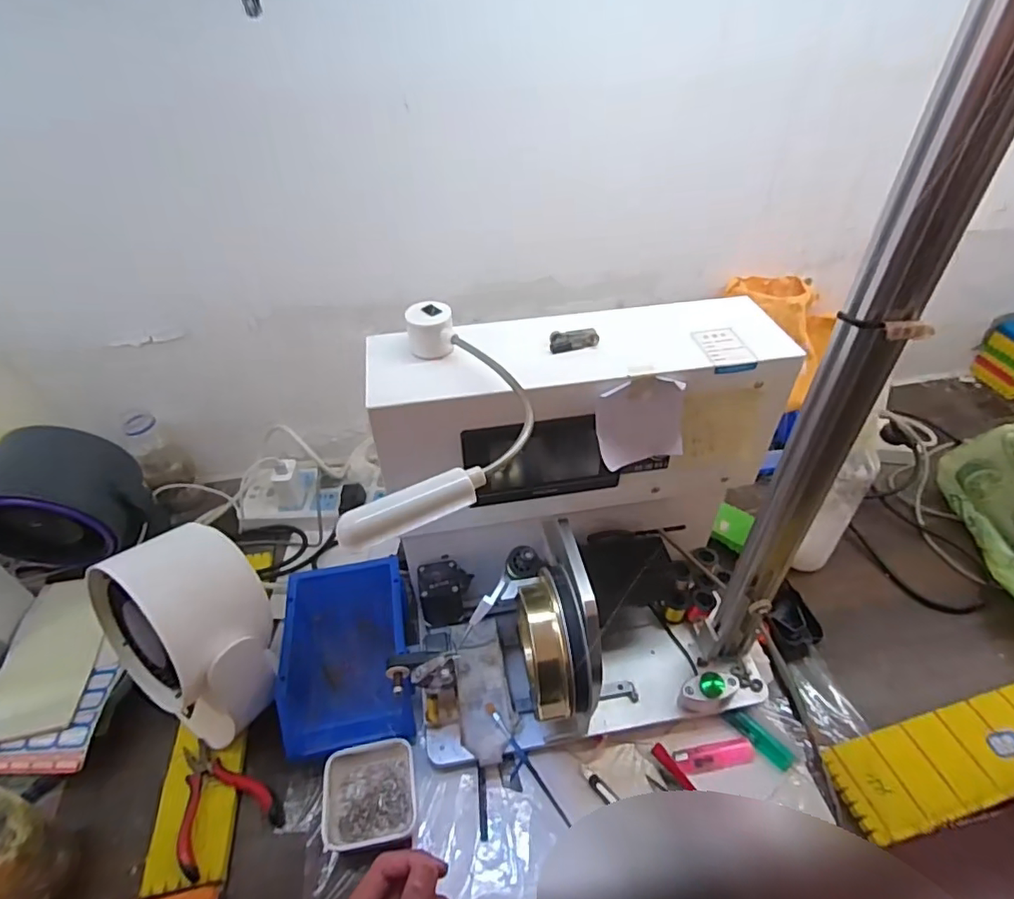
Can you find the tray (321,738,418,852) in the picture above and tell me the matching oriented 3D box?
[{"bbox_3d":[-0.126,0.316,0.515,0.080,0.025,0.077,-8,43,-7],"label":"tray"}]

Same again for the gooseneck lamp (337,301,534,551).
[{"bbox_3d":[-0.034,-0.027,0.375,0.100,0.029,0.229,1,43,3],"label":"gooseneck lamp"}]

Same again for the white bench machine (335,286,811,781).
[{"bbox_3d":[0.073,0.087,0.511,0.341,0.333,0.244,-9,43,-7],"label":"white bench machine"}]

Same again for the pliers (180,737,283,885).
[{"bbox_3d":[-0.271,0.325,0.530,0.083,0.010,0.111,-26,48,-24],"label":"pliers"}]

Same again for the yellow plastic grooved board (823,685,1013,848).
[{"bbox_3d":[0.457,0.277,0.525,0.318,0.023,0.079,-12,43,-11],"label":"yellow plastic grooved board"}]

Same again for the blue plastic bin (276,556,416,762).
[{"bbox_3d":[-0.165,0.216,0.592,0.126,0.075,0.185,-8,43,-7],"label":"blue plastic bin"}]

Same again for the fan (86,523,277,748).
[{"bbox_3d":[-0.308,0.170,0.547,0.171,0.195,0.124,21,47,23],"label":"fan"}]

